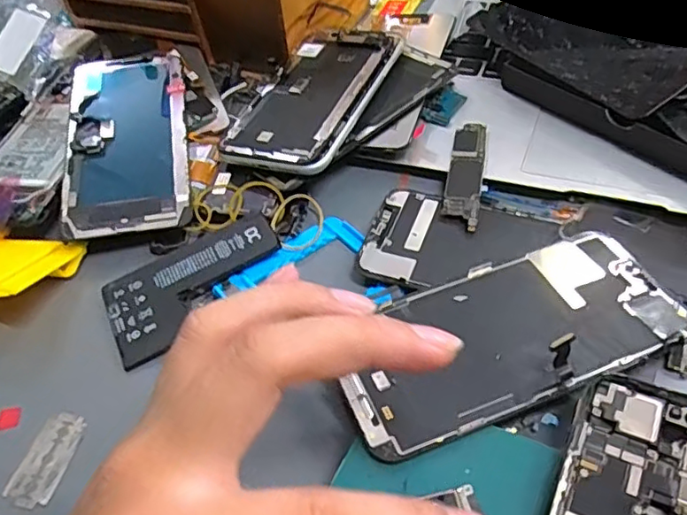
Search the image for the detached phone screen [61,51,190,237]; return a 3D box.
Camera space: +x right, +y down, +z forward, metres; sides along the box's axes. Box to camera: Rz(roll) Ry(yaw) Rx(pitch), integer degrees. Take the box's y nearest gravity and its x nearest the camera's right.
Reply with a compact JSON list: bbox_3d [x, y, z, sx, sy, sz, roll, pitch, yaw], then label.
[{"bbox_3d":[-0.136,-0.077,0.376,0.071,0.006,0.147,-6,58,-9],"label":"detached phone screen"}]

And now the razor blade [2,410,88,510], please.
[{"bbox_3d":[-0.130,0.088,0.263,0.020,0.004,0.041,13,54,8],"label":"razor blade"}]

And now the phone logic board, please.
[{"bbox_3d":[0.071,-0.050,0.347,0.020,0.006,0.085,6,48,12],"label":"phone logic board"}]

